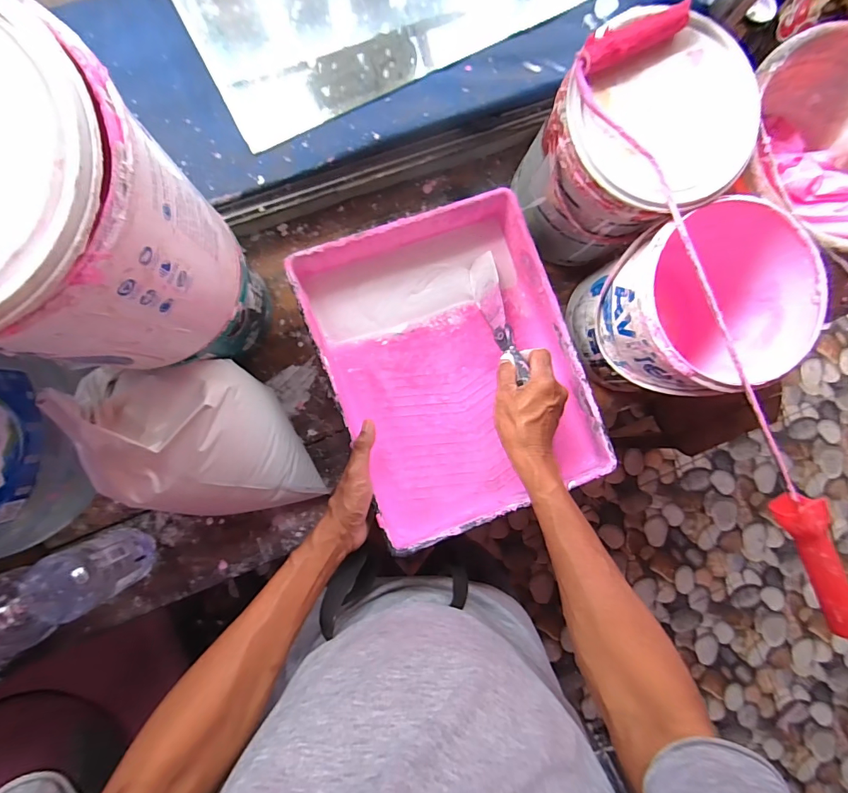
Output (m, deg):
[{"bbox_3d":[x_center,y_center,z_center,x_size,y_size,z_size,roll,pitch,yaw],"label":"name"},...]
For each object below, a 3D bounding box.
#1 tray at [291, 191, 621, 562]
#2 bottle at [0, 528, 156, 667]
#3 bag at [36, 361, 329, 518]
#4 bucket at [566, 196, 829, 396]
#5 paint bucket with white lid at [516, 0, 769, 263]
[{"bbox_3d":[0.034,-0.038,0.514,0.274,0.085,0.343,-20,91,-4],"label":"tray"},{"bbox_3d":[-0.347,0.184,0.414,0.053,0.246,0.070,-26,92,-4],"label":"bottle"},{"bbox_3d":[-0.240,0.052,0.467,0.210,0.161,0.173,-7,90,-5],"label":"bag"},{"bbox_3d":[0.288,-0.098,0.480,0.182,0.178,0.167,0,90,-5],"label":"bucket"},{"bbox_3d":[0.211,-0.256,0.460,0.165,0.164,0.165,0,90,-5],"label":"paint bucket with white lid"}]

